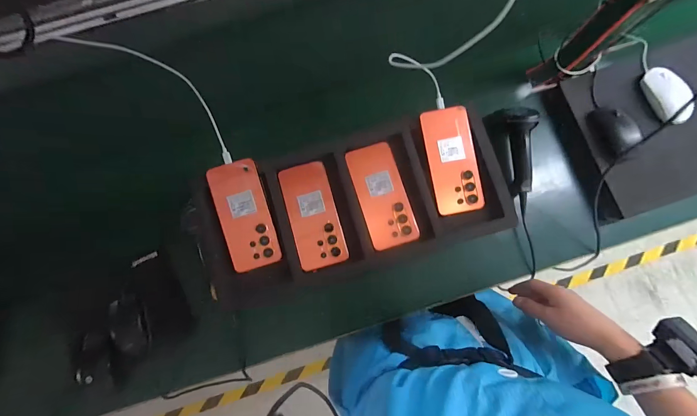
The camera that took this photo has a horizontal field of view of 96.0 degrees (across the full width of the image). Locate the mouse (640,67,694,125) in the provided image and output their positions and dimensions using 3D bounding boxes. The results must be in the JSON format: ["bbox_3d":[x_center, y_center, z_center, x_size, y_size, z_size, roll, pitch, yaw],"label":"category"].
[{"bbox_3d":[0.590,-0.211,0.581,0.061,0.031,0.110,-18,80,-2],"label":"mouse"}]

